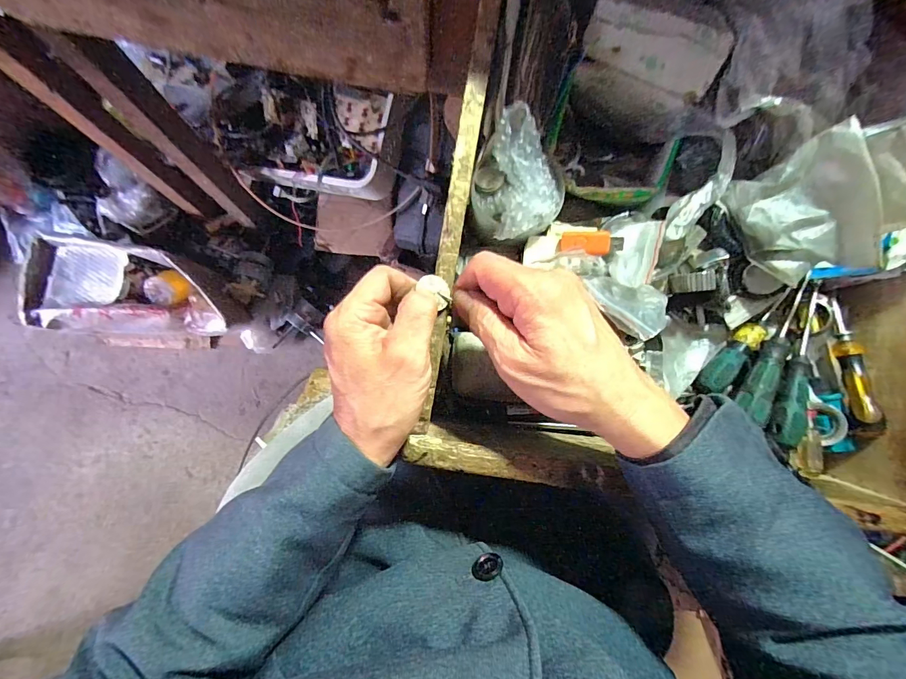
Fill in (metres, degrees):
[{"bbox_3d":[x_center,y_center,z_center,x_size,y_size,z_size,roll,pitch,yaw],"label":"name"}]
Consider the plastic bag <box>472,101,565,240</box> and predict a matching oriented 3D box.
[{"bbox_3d":[0.054,-0.117,0.316,0.073,0.073,0.082,19,81,-3],"label":"plastic bag"}]

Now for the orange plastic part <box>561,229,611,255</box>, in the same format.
[{"bbox_3d":[0.112,-0.083,0.334,0.039,0.004,0.020,5,82,9],"label":"orange plastic part"}]

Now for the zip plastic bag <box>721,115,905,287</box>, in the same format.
[{"bbox_3d":[0.310,-0.105,0.307,0.156,0.078,0.107,-6,83,-6],"label":"zip plastic bag"}]

